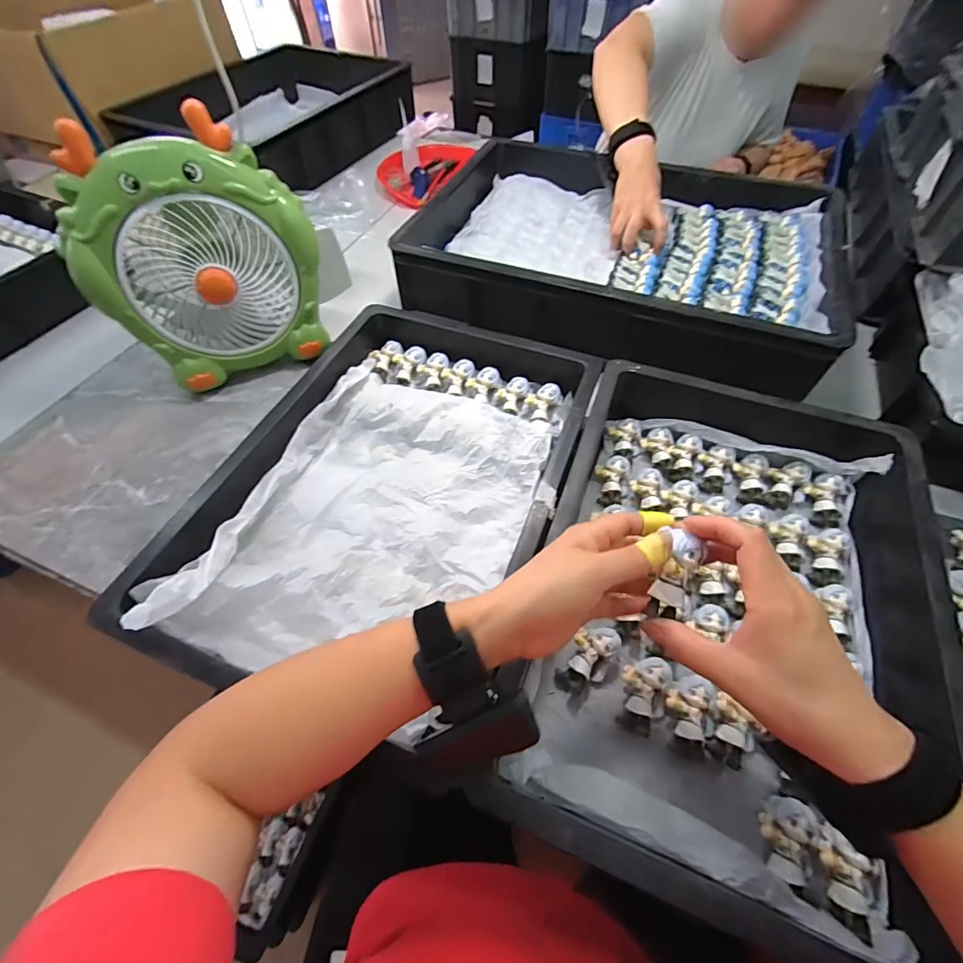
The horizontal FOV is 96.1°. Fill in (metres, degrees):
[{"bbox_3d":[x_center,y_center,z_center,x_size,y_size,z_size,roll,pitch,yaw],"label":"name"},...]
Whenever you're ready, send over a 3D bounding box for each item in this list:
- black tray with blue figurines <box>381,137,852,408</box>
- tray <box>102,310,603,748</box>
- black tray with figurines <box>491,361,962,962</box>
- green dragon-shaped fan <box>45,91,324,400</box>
[{"bbox_3d":[0.208,-0.356,0.670,0.570,0.098,0.382,19,58,13],"label":"black tray with blue figurines"},{"bbox_3d":[-0.084,-0.005,0.440,0.310,0.075,0.440,19,58,13],"label":"tray"},{"bbox_3d":[0.223,0.097,0.393,0.306,0.087,0.458,18,58,13],"label":"black tray with figurines"},{"bbox_3d":[-0.326,-0.258,0.522,0.249,0.249,0.085,-19,58,-12],"label":"green dragon-shaped fan"}]

